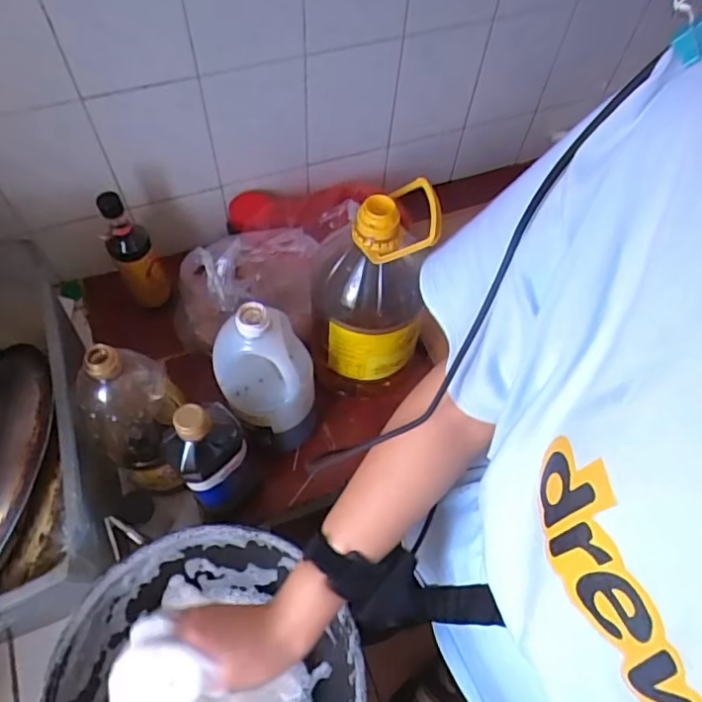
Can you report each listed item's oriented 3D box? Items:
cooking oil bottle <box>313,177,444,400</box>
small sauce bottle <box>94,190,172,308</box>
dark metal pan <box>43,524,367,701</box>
[{"bbox_3d":[0.021,-0.063,0.721,0.130,0.310,0.116,0,60,-3],"label":"cooking oil bottle"},{"bbox_3d":[-0.312,-0.138,0.811,0.054,0.189,0.058,-29,65,-18],"label":"small sauce bottle"},{"bbox_3d":[-0.155,0.373,0.620,0.303,0.118,0.313,1,60,-2],"label":"dark metal pan"}]

